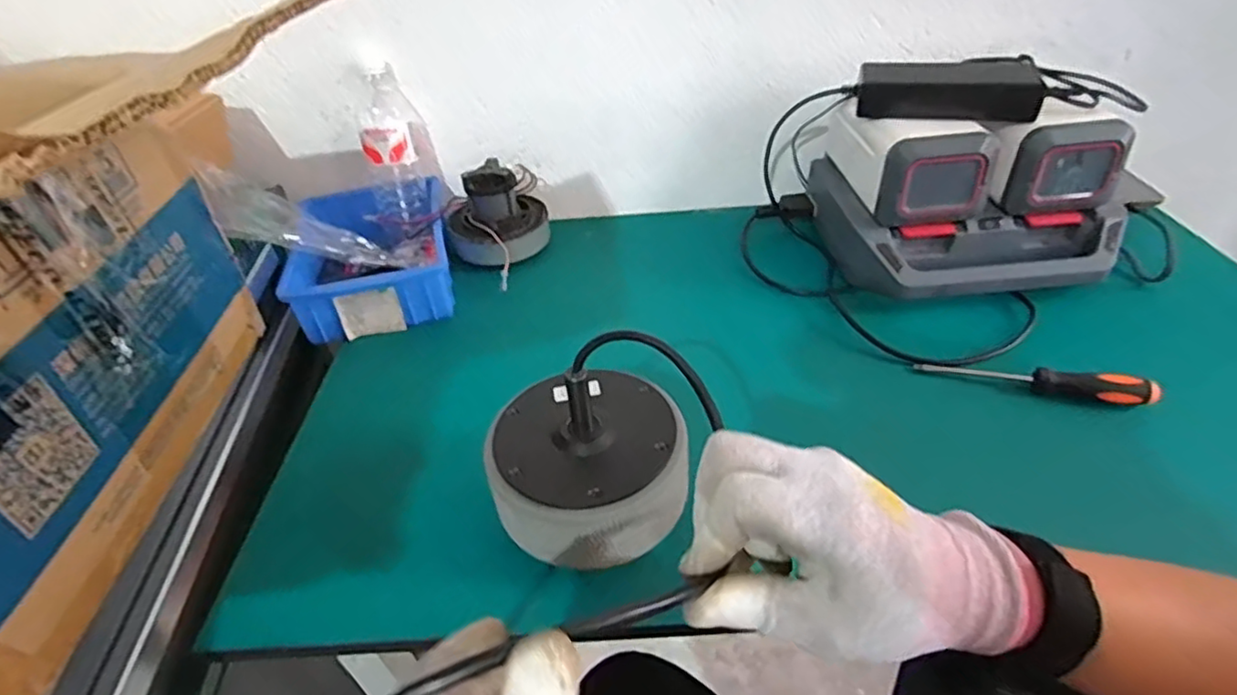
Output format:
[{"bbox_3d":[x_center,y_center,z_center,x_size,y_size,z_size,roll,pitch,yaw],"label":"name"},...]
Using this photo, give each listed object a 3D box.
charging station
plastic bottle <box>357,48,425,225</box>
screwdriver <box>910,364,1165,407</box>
[{"bbox_3d":[0.404,-0.201,0.718,0.336,0.167,0.259,-1,39,5],"label":"charging station"},{"bbox_3d":[-0.282,-0.256,0.794,0.056,0.201,0.052,-10,13,-5],"label":"plastic bottle"},{"bbox_3d":[0.378,0.026,0.587,0.189,0.024,0.023,10,41,19],"label":"screwdriver"}]

